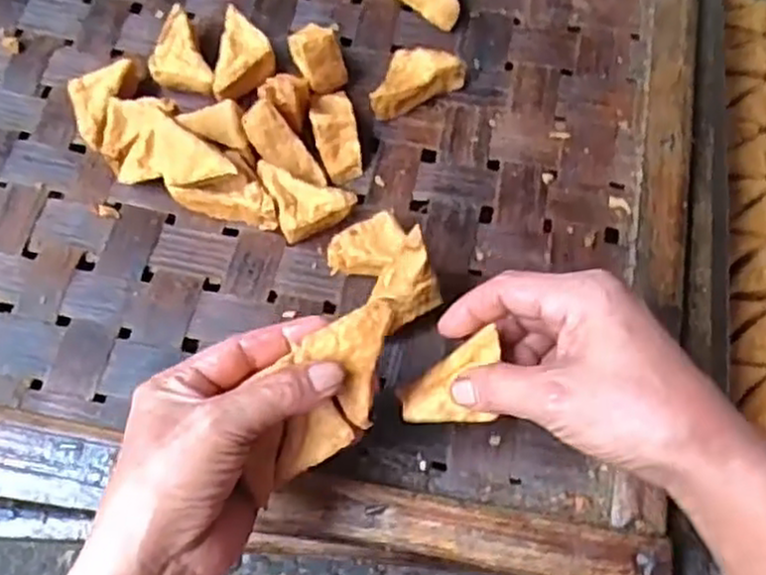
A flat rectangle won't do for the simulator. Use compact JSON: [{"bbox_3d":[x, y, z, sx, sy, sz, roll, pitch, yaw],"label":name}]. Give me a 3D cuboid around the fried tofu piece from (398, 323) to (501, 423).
[{"bbox_3d":[0.035,0.047,0.397,0.050,0.031,0.043,-1,66,2],"label":"fried tofu piece"}]

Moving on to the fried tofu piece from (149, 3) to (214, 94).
[{"bbox_3d":[-0.153,-0.170,0.555,0.038,0.017,0.070,-24,67,-8],"label":"fried tofu piece"}]

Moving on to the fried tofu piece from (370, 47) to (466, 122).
[{"bbox_3d":[0.021,-0.152,0.548,0.071,0.020,0.037,-25,68,-9],"label":"fried tofu piece"}]

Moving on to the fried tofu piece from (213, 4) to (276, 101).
[{"bbox_3d":[-0.100,-0.172,0.557,0.039,0.020,0.073,2,66,3],"label":"fried tofu piece"}]

